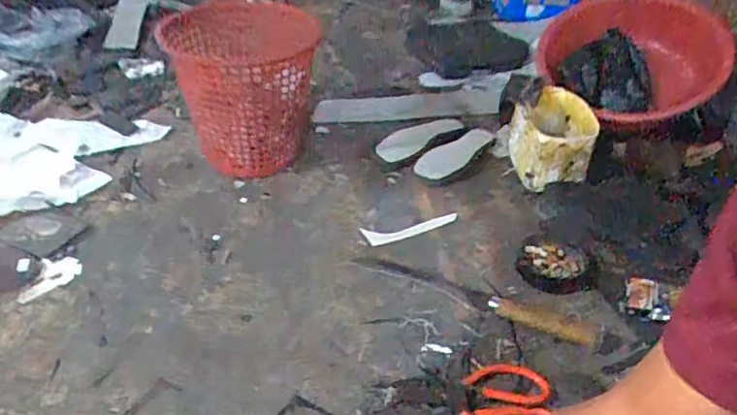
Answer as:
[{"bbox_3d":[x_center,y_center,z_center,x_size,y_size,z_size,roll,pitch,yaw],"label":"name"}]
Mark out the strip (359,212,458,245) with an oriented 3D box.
[{"bbox_3d":[0.073,0.034,0.893,0.167,0.010,0.037,-10,39,-18],"label":"strip"}]

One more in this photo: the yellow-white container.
[{"bbox_3d":[0.324,-0.122,0.980,0.134,0.110,0.170,10,37,8],"label":"yellow-white container"}]

